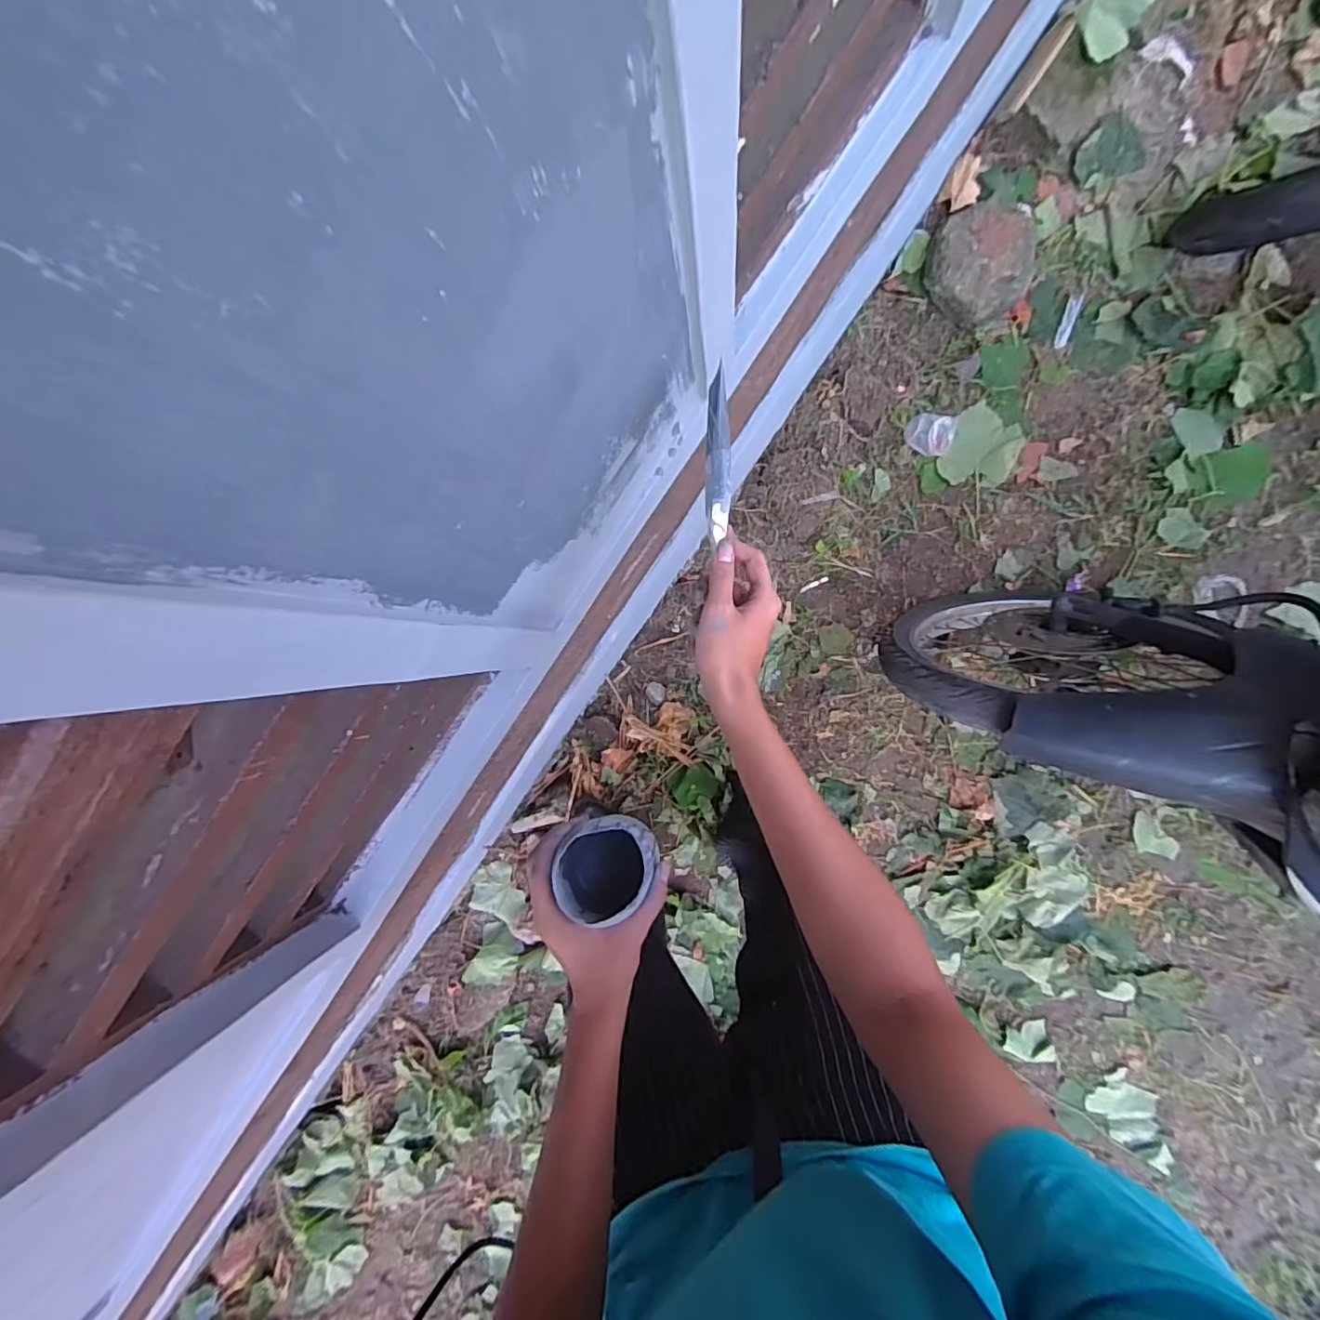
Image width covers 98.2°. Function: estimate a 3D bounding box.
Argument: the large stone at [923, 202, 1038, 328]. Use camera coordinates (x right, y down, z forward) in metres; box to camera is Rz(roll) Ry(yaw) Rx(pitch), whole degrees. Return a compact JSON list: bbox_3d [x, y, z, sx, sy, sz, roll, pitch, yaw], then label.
[{"bbox_3d":[0.619,-0.769,1.100,0.193,0.068,0.200,0,92,7],"label":"large stone"}]

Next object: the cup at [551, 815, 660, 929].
[{"bbox_3d":[-0.042,0.161,0.477,0.077,0.117,0.075,0,91,2],"label":"cup"}]

